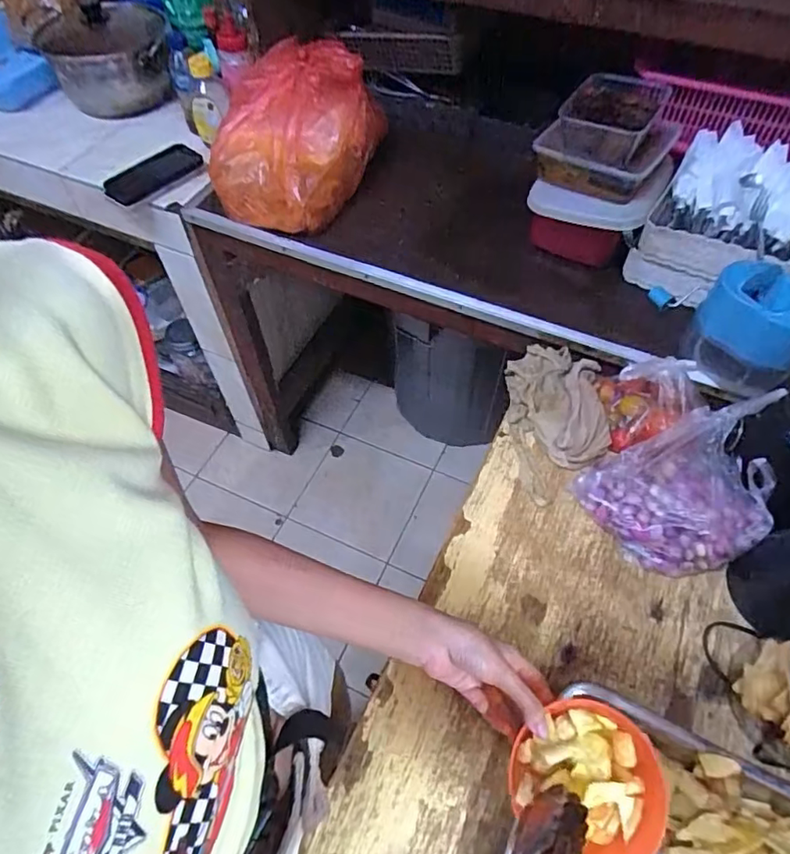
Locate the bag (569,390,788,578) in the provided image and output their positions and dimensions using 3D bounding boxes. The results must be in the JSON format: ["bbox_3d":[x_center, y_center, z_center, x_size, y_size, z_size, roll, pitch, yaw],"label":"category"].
[{"bbox_3d":[0.319,0.074,0.637,0.182,0.138,0.140,-4,57,-1],"label":"bag"}]

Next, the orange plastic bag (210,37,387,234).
[{"bbox_3d":[-0.179,-0.494,0.954,0.249,0.175,0.265,12,58,9],"label":"orange plastic bag"}]

